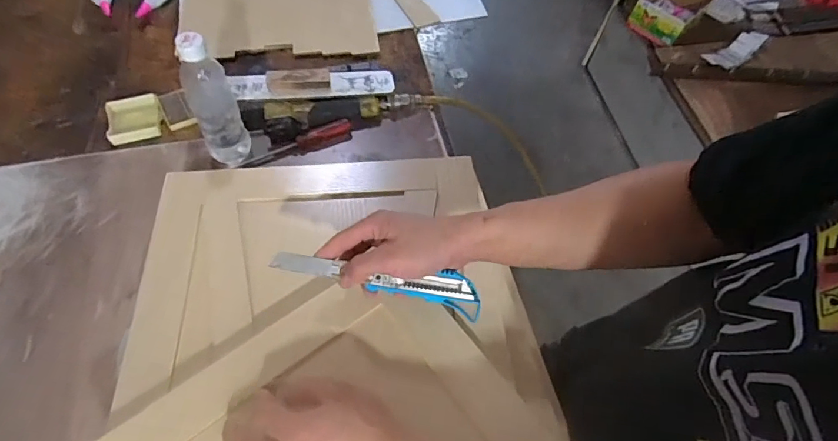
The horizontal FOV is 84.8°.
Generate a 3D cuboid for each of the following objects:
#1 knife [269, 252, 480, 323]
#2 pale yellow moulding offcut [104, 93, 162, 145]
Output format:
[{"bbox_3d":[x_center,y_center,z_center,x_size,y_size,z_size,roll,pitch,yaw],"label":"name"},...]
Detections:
[{"bbox_3d":[-0.039,0.057,0.444,0.200,0.017,0.036,11,58,-2],"label":"knife"},{"bbox_3d":[-0.440,-0.158,0.711,0.076,0.024,0.084,-16,61,-13],"label":"pale yellow moulding offcut"}]

